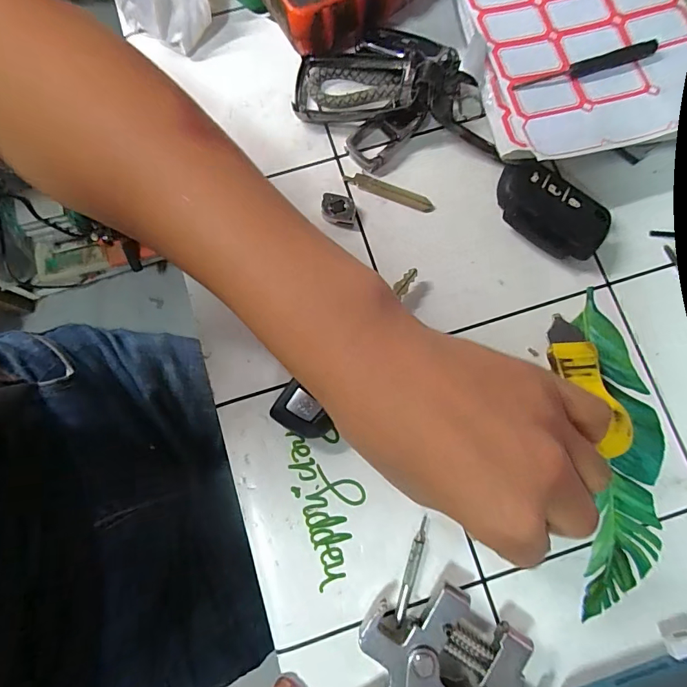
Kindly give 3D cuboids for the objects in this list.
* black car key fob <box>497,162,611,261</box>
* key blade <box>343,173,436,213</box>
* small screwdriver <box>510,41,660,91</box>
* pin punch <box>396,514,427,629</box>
[{"bbox_3d":[0.112,-0.070,0.233,0.063,0.018,0.036,29,81,6],"label":"black car key fob"},{"bbox_3d":[0.027,-0.089,0.247,0.054,0.004,0.009,21,81,5],"label":"key blade"},{"bbox_3d":[0.132,-0.150,0.231,0.082,0.004,0.007,-18,79,-2],"label":"small screwdriver"},{"bbox_3d":[0.033,0.110,0.207,0.005,0.004,0.050,18,80,5],"label":"pin punch"}]

